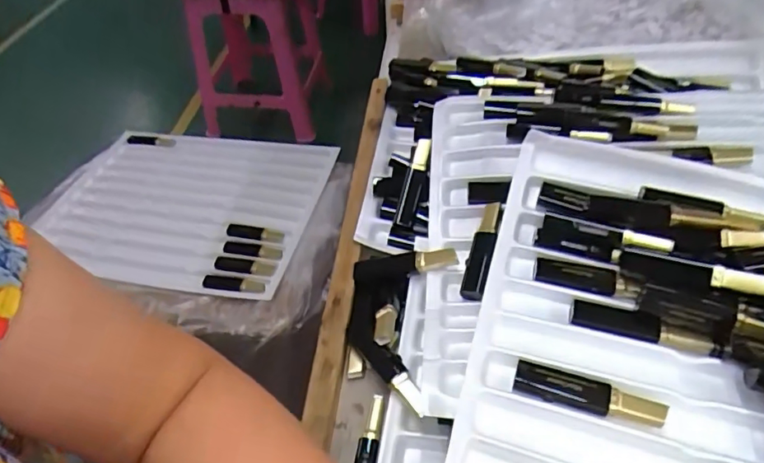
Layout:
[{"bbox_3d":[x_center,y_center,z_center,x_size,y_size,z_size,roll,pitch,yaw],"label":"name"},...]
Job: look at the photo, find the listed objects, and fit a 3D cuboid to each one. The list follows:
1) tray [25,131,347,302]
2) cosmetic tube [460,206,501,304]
[{"bbox_3d":[-0.309,-0.050,0.836,0.403,0.024,0.328,8,47,12],"label":"tray"},{"bbox_3d":[0.079,0.011,0.409,0.018,0.022,0.085,12,48,16],"label":"cosmetic tube"}]

